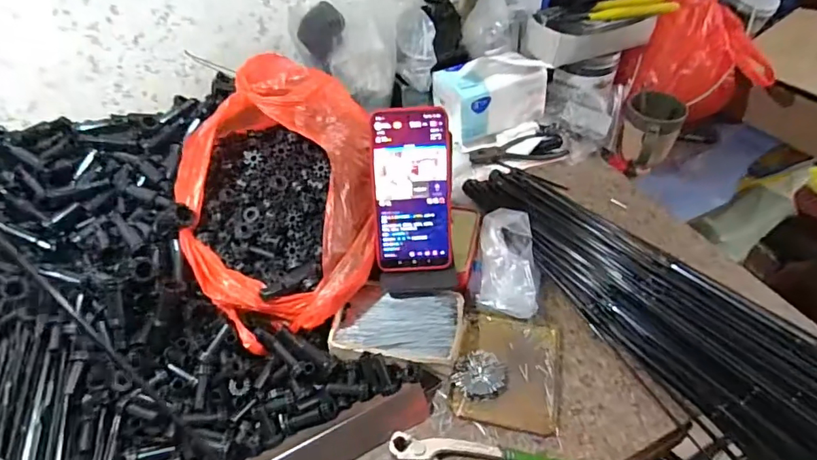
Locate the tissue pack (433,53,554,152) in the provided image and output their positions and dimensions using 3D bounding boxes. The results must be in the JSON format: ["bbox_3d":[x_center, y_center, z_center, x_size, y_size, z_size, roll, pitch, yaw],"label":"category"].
[{"bbox_3d":[0.124,-0.198,0.712,0.156,0.118,0.083,-14,45,-9],"label":"tissue pack"}]

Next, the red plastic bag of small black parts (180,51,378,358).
[{"bbox_3d":[-0.136,-0.039,0.519,0.197,0.179,0.253,-14,45,-9],"label":"red plastic bag of small black parts"}]

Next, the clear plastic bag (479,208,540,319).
[{"bbox_3d":[0.112,0.038,0.552,0.066,0.052,0.130,1,60,7],"label":"clear plastic bag"}]

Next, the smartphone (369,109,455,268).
[{"bbox_3d":[0.004,-0.037,0.485,0.078,0.163,0.006,-2,16,0],"label":"smartphone"}]

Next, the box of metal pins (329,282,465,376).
[{"bbox_3d":[-0.010,0.101,0.501,0.126,0.027,0.087,5,45,10],"label":"box of metal pins"}]

